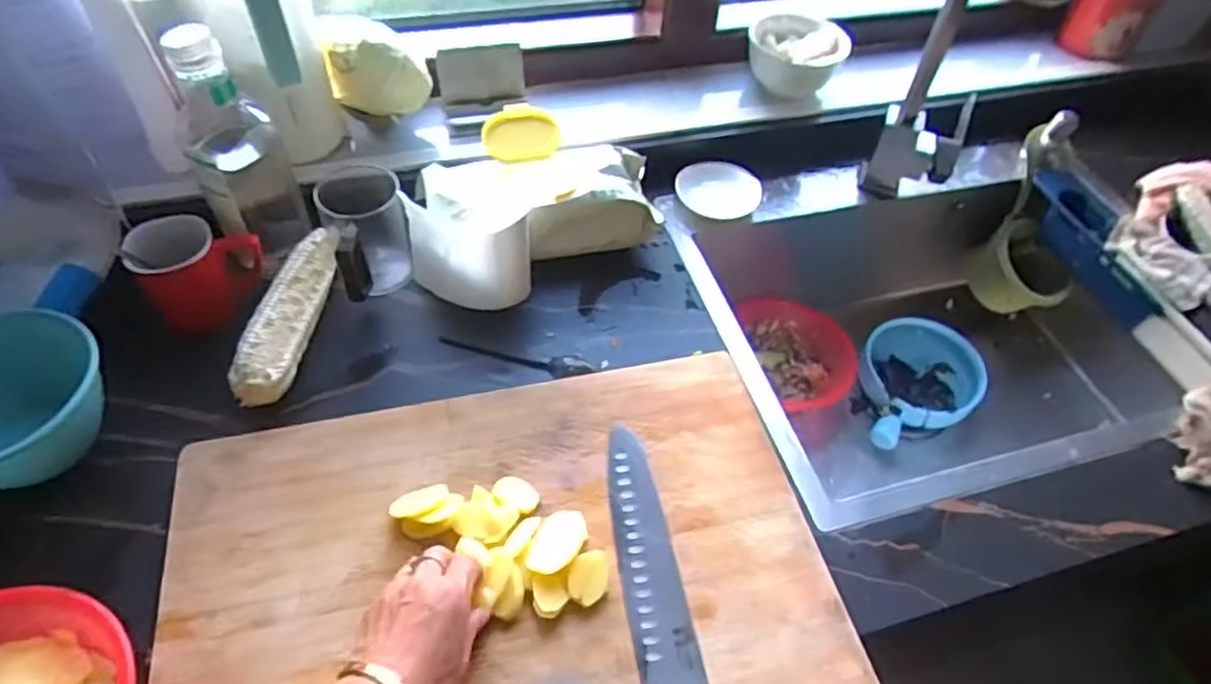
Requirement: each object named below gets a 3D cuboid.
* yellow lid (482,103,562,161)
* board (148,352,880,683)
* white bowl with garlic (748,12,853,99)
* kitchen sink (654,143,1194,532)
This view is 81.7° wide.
[{"bbox_3d":[-0.094,-0.233,0.783,0.083,0.008,0.063,-6,95,-11],"label":"yellow lid"},{"bbox_3d":[-0.076,0.178,0.539,0.492,0.014,0.334,-9,53,-11],"label":"board"},{"bbox_3d":[0.251,-0.374,0.921,0.111,0.082,0.091,-14,54,-15],"label":"white bowl with garlic"},{"bbox_3d":[0.363,-0.013,0.916,0.546,0.265,0.528,-10,53,-12],"label":"kitchen sink"}]

